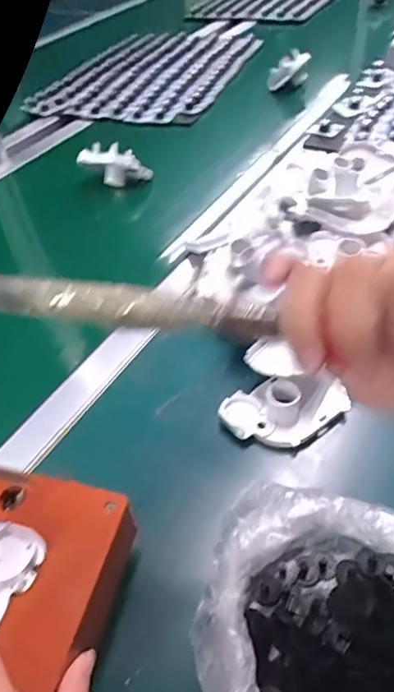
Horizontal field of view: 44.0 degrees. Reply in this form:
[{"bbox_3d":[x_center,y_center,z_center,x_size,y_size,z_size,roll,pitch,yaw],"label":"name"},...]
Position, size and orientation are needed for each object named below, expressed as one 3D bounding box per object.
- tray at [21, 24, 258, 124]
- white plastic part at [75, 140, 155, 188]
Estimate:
[{"bbox_3d":[-0.063,-0.610,1.049,0.358,0.037,0.538,16,50,21],"label":"tray"},{"bbox_3d":[-0.122,-0.267,0.717,0.098,0.050,0.035,11,48,16],"label":"white plastic part"}]

